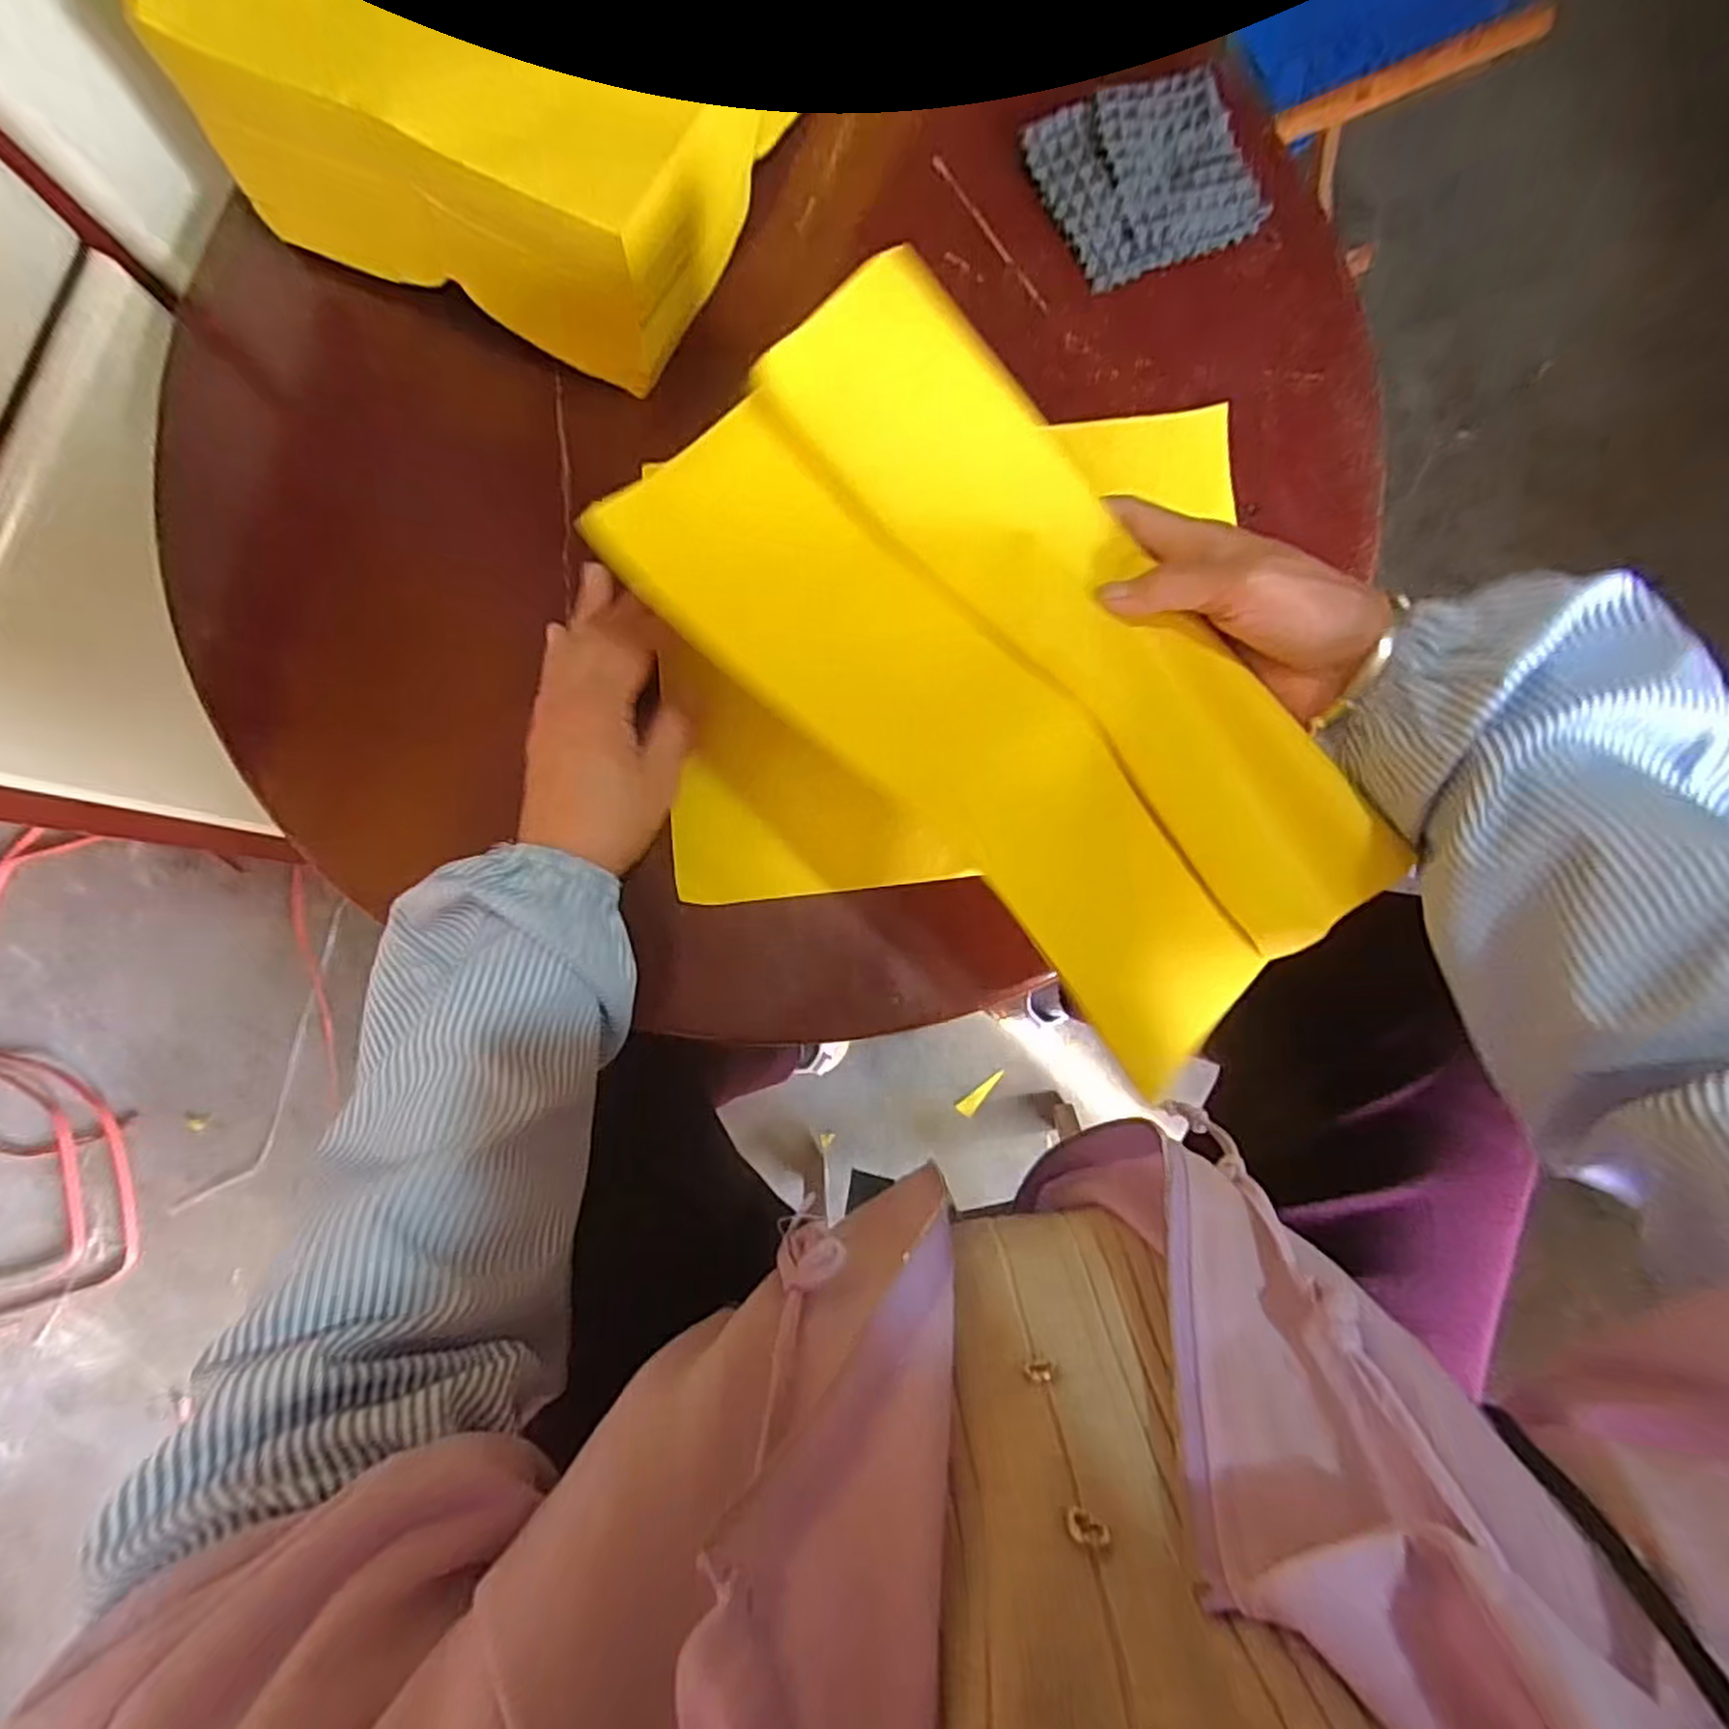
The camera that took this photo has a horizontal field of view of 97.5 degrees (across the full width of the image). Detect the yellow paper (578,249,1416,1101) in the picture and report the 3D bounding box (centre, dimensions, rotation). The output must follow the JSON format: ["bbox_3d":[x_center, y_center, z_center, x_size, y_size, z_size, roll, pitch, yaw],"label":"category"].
[{"bbox_3d":[0.072,-0.078,0.330,0.337,0.055,0.176,44,84,3],"label":"yellow paper"}]

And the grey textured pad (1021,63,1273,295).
[{"bbox_3d":[0.177,-0.432,0.473,0.121,0.013,0.115,-21,85,-4],"label":"grey textured pad"}]

